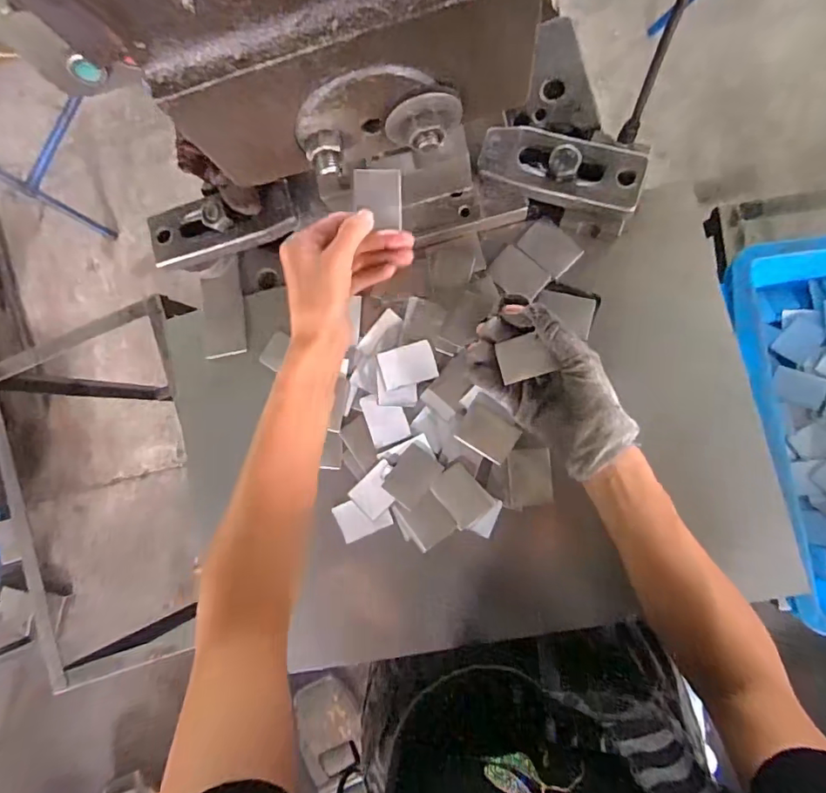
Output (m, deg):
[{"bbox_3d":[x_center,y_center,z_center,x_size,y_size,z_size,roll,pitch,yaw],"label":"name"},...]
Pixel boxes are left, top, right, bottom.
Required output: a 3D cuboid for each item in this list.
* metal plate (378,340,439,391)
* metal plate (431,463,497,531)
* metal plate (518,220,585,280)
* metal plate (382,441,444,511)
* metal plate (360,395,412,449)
[{"bbox_3d":[-0.005,-0.027,0.444,0.048,0.004,0.034,-15,98,1],"label":"metal plate"},{"bbox_3d":[0.041,0.085,0.435,0.038,0.004,0.048,-42,82,5],"label":"metal plate"},{"bbox_3d":[0.120,-0.129,0.443,0.048,0.004,0.032,45,94,9],"label":"metal plate"},{"bbox_3d":[-0.001,0.069,0.442,0.035,0.004,0.048,37,89,5],"label":"metal plate"},{"bbox_3d":[-0.025,0.019,0.449,0.033,0.004,0.045,-20,84,8],"label":"metal plate"}]

